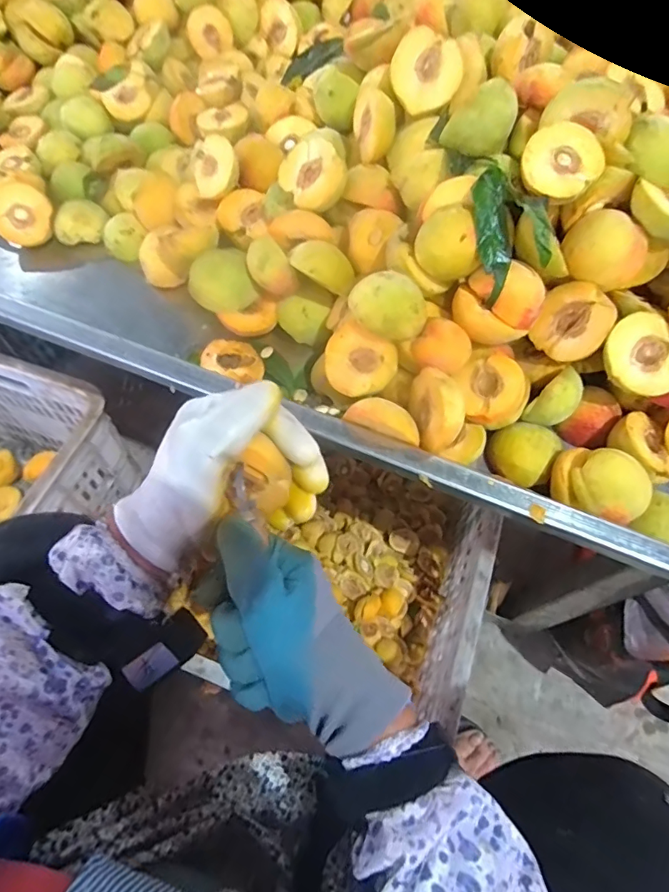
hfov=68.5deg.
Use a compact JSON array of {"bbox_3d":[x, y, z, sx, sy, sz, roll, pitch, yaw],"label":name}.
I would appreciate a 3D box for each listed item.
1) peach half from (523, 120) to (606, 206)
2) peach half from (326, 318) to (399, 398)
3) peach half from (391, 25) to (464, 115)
[{"bbox_3d":[0.181,-0.227,0.402,0.059,0.029,0.057,1,102,5],"label":"peach half"},{"bbox_3d":[0.021,-0.071,0.419,0.059,0.029,0.055,2,101,12],"label":"peach half"},{"bbox_3d":[0.081,-0.331,0.448,0.061,0.031,0.068,26,97,2],"label":"peach half"}]

